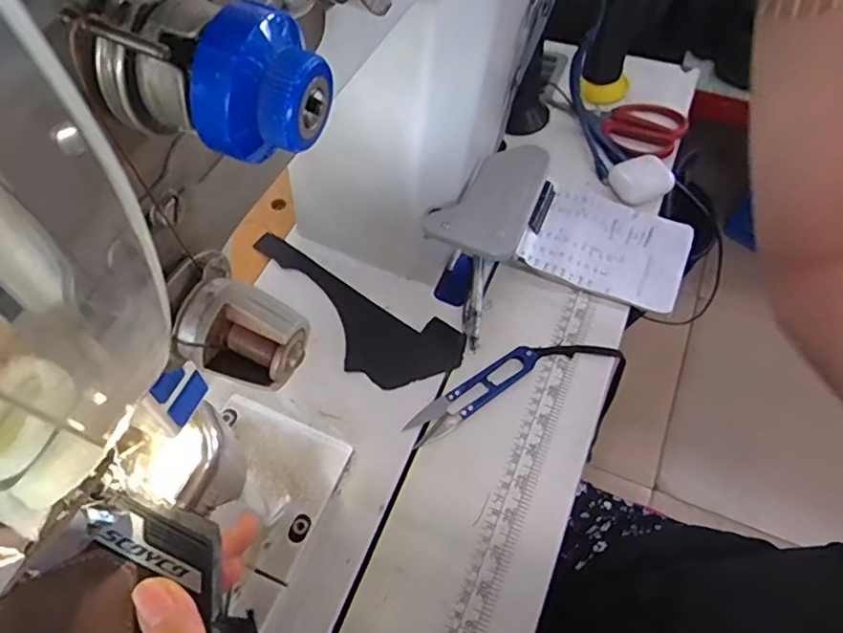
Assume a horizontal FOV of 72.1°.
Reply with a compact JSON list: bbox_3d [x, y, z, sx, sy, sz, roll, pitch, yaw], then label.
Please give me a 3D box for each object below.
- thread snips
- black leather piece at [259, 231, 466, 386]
[{"bbox_3d":[0.043,0.060,0.457,0.120,0.007,0.025,-33,62,-15],"label":"thread snips"},{"bbox_3d":[-0.065,-0.002,0.483,0.203,0.009,0.076,27,57,8],"label":"black leather piece"}]

